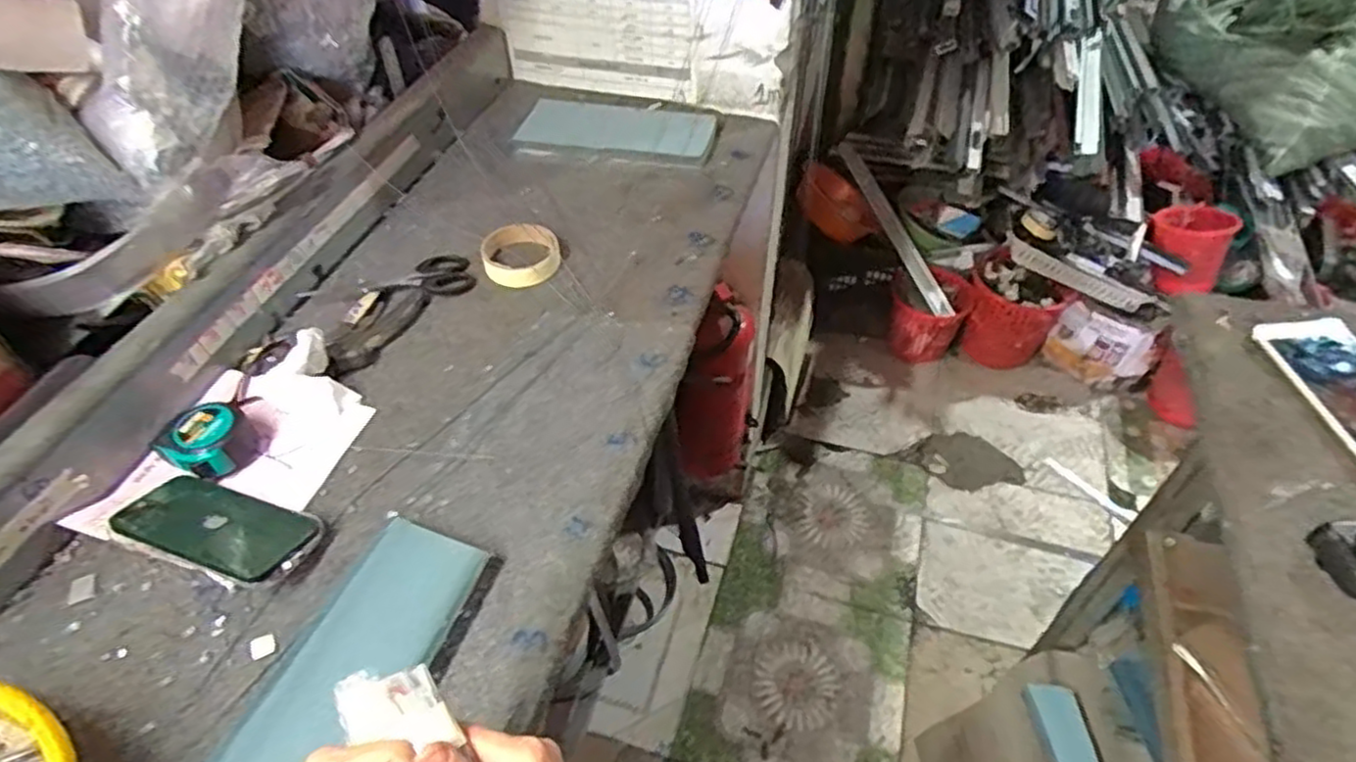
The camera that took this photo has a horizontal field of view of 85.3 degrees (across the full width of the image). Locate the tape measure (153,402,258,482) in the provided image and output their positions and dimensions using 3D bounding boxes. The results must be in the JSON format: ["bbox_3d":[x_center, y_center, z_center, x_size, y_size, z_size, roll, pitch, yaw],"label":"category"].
[{"bbox_3d":[-0.414,0.053,0.652,0.060,0.038,0.071,31,55,26],"label":"tape measure"}]

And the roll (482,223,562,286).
[{"bbox_3d":[-0.181,-0.147,0.848,0.087,0.023,0.086,0,47,0],"label":"roll"}]

